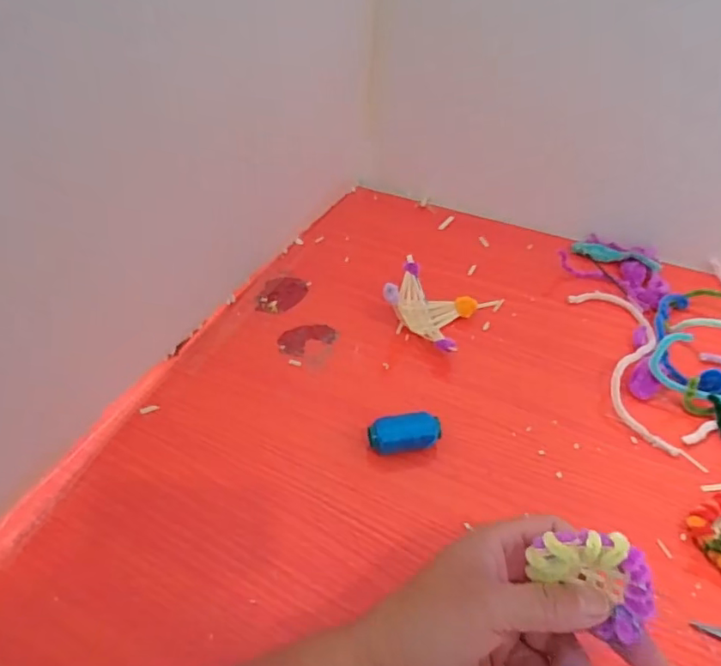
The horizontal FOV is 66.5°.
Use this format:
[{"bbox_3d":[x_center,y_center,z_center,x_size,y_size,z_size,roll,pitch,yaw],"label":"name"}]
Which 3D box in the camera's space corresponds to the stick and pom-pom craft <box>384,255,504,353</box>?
[{"bbox_3d":[0.073,-0.031,0.529,0.092,0.039,0.098,27,49,23],"label":"stick and pom-pom craft"}]

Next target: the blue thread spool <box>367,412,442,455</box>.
[{"bbox_3d":[0.034,0.078,0.424,0.052,0.027,0.022,-7,45,-10],"label":"blue thread spool"}]

